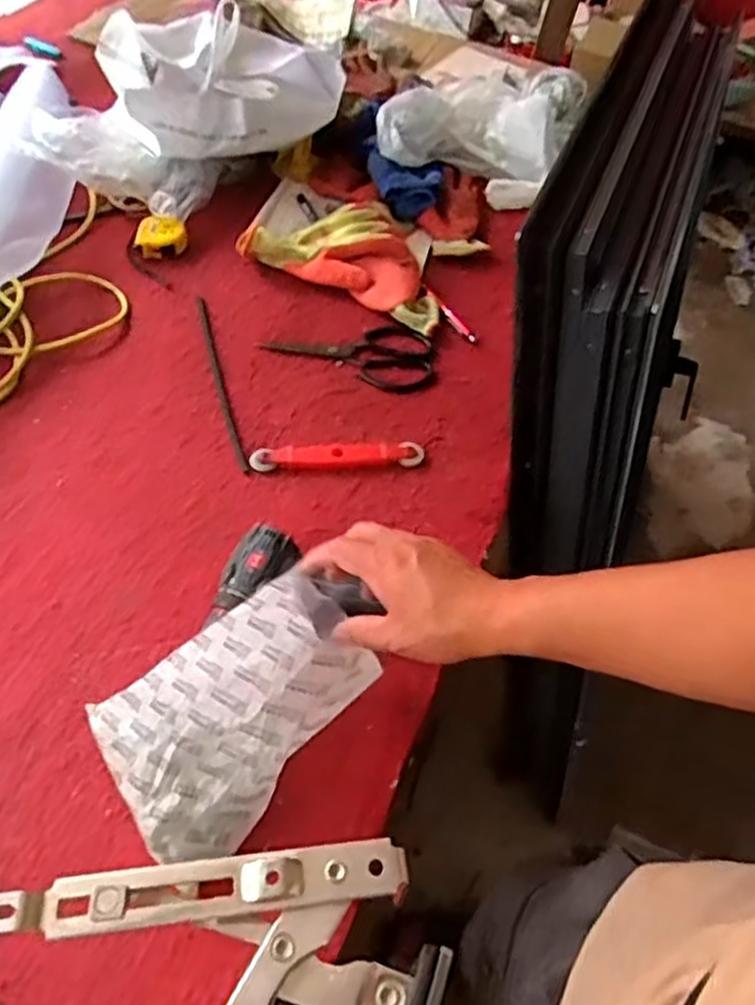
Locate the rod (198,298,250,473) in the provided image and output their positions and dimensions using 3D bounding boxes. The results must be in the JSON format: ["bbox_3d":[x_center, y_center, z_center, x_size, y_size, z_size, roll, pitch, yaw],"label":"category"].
[{"bbox_3d":[-0.191,-0.152,0.902,0.010,0.010,0.301,-12,54,-13],"label":"rod"}]

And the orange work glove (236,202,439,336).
[{"bbox_3d":[-0.022,-0.343,1.028,0.292,0.046,0.176,25,55,15],"label":"orange work glove"}]

